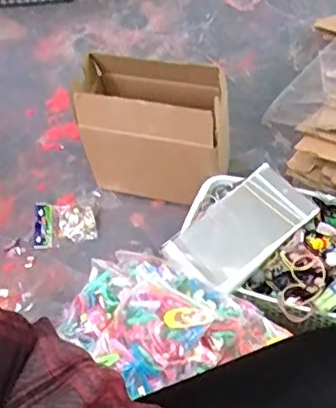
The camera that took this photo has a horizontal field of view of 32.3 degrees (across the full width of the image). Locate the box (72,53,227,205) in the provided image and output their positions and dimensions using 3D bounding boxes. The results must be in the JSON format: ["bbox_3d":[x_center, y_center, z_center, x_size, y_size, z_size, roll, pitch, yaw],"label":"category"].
[{"bbox_3d":[-0.022,-0.119,0.958,0.238,0.218,0.148,8,53,13],"label":"box"}]

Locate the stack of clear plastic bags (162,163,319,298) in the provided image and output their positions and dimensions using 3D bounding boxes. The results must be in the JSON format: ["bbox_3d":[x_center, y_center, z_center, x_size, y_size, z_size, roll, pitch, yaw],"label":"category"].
[{"bbox_3d":[0.101,0.033,0.816,0.195,0.024,0.119,-39,60,-13],"label":"stack of clear plastic bags"}]

